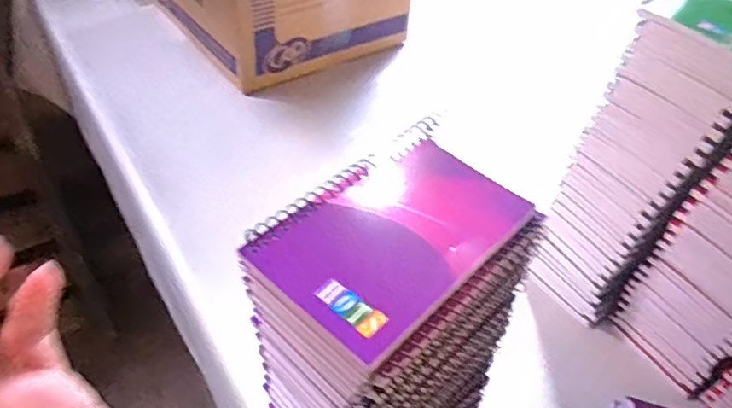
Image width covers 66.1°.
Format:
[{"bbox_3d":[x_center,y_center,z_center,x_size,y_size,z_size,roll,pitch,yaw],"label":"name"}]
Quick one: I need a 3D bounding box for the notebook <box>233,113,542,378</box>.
[{"bbox_3d":[0.016,0.010,0.275,0.085,0.011,0.135,35,52,27],"label":"notebook"}]

